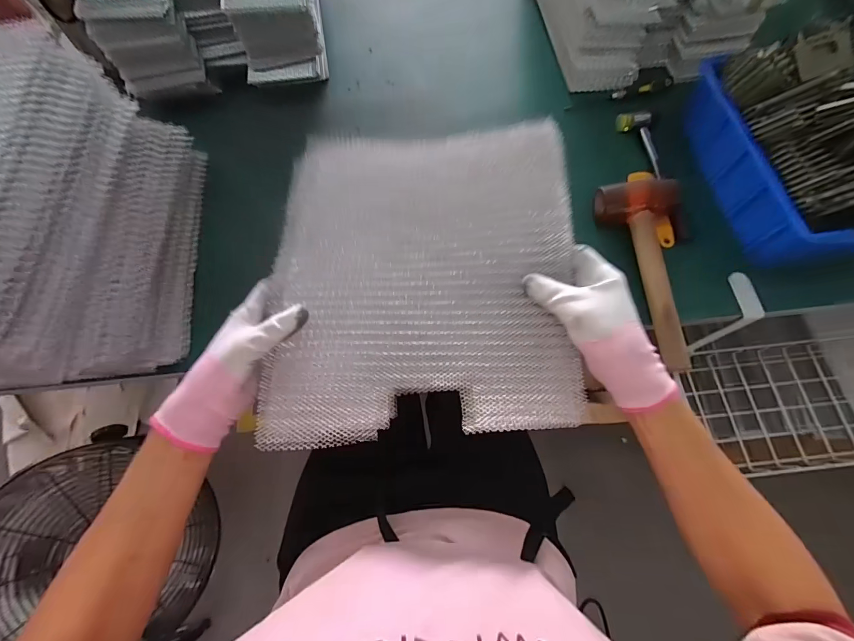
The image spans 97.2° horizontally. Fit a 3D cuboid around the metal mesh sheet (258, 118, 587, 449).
[{"bbox_3d":[-0.004,-0.052,0.365,0.280,0.038,0.317,-1,70,0],"label":"metal mesh sheet"}]

